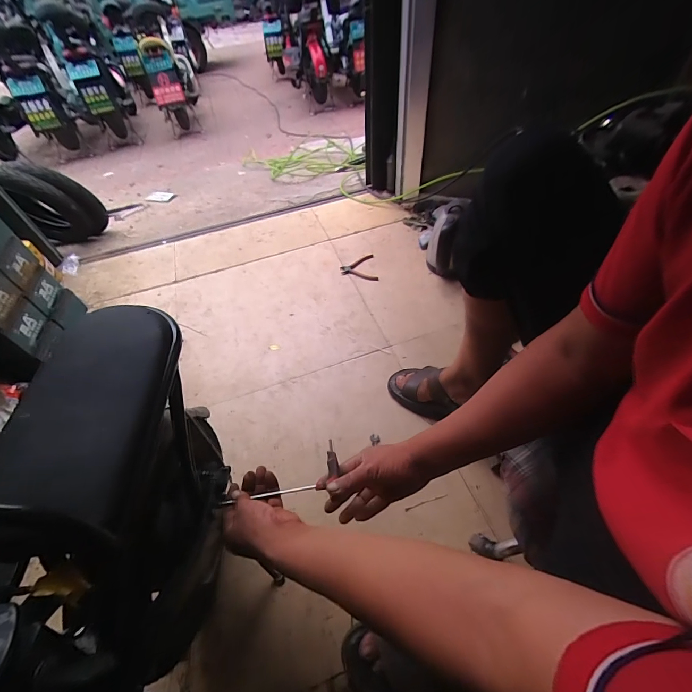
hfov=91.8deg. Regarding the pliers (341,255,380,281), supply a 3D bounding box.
[{"bbox_3d":[0.044,-0.277,1.200,0.125,0.010,0.147,-6,52,1],"label":"pliers"}]

